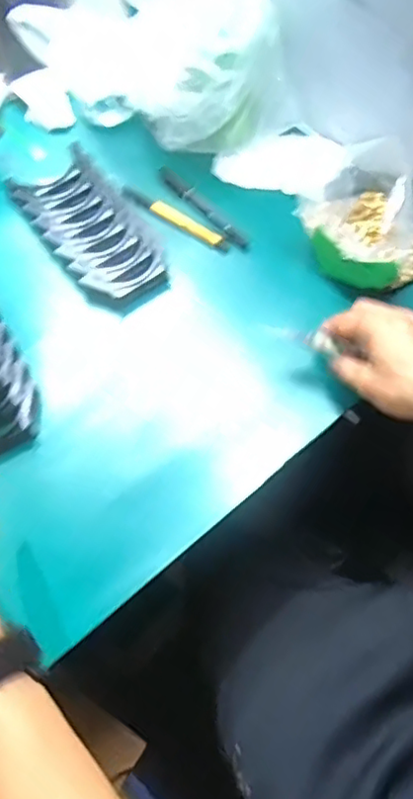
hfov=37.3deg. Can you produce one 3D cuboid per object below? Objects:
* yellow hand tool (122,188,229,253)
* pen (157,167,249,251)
[{"bbox_3d":[-0.034,-0.187,0.631,0.133,0.011,0.017,31,70,16],"label":"yellow hand tool"},{"bbox_3d":[-0.006,-0.199,0.634,0.015,0.007,0.137,-38,68,-14],"label":"pen"}]

